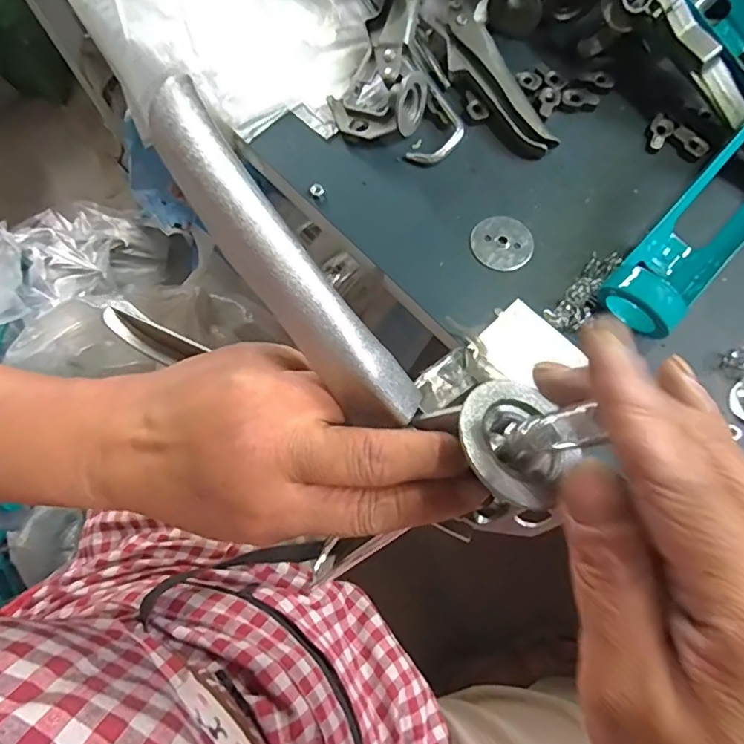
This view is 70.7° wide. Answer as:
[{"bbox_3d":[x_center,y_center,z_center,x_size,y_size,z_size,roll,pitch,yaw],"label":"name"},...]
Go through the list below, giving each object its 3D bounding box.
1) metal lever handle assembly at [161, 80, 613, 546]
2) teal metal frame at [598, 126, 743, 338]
[{"bbox_3d":[0.002,-0.012,0.168,0.168,0.042,0.051,40,76,-13],"label":"metal lever handle assembly"},{"bbox_3d":[0.262,-0.129,0.365,0.061,0.072,0.268,41,78,12],"label":"teal metal frame"}]

